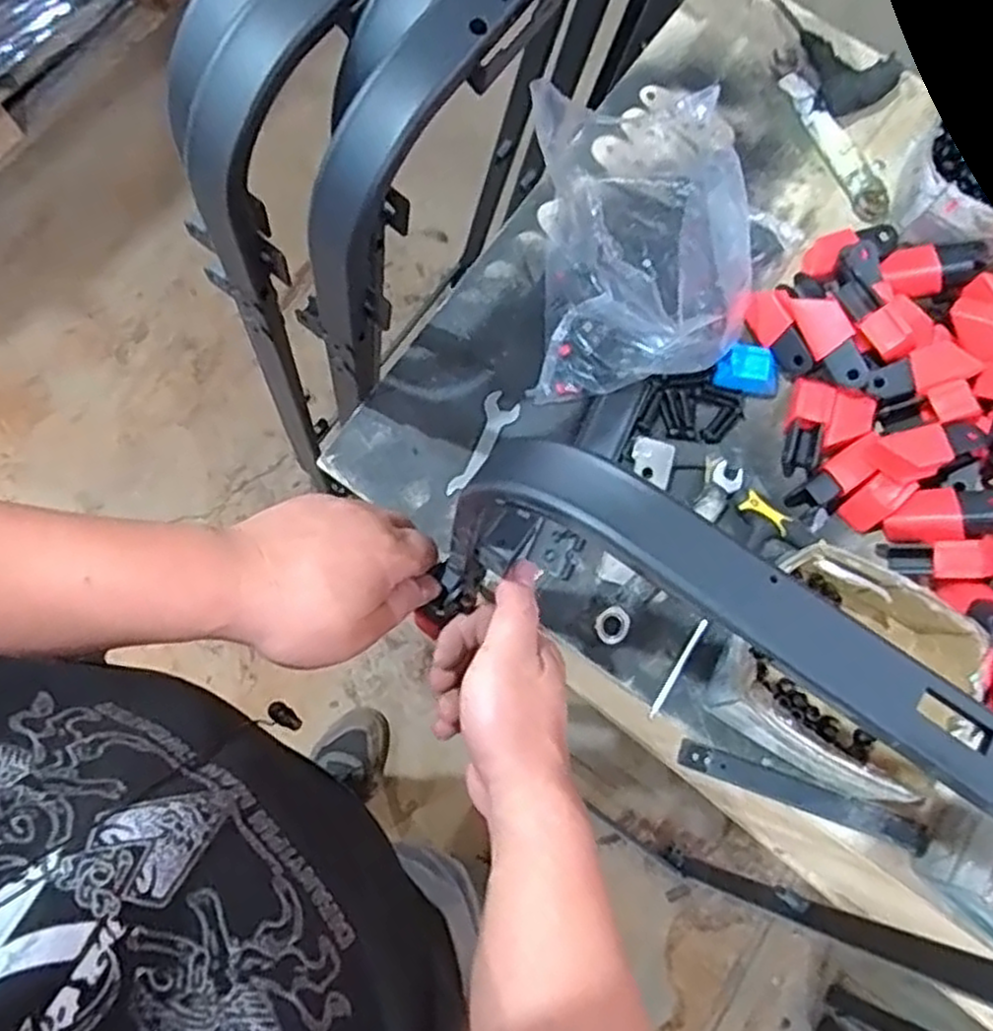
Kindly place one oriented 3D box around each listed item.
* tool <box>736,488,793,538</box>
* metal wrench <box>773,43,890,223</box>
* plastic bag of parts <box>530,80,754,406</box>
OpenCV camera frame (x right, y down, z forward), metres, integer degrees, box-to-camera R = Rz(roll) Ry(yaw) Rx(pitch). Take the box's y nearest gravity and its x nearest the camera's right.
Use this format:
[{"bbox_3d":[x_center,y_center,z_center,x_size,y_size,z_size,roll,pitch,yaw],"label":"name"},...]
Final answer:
[{"bbox_3d":[0.212,-0.002,0.600,0.041,0.008,0.020,35,79,6],"label":"tool"},{"bbox_3d":[0.299,-0.347,0.691,0.033,0.017,0.185,-22,79,-6],"label":"metal wrench"},{"bbox_3d":[0.125,-0.239,0.628,0.178,0.085,0.294,3,77,-1],"label":"plastic bag of parts"}]

